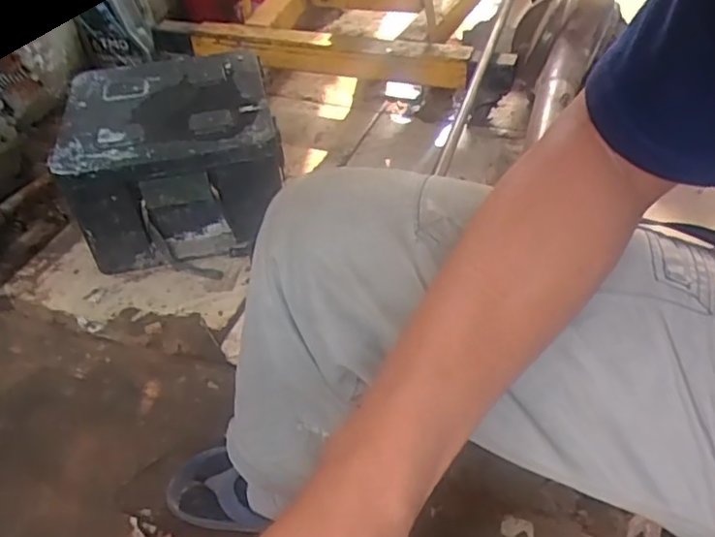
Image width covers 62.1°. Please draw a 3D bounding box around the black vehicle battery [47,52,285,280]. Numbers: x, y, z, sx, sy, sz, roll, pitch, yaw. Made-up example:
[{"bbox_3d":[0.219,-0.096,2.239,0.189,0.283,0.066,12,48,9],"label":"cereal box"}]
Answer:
[{"bbox_3d":[-0.314,-0.178,1.068,0.356,0.239,0.296,-6,44,-2],"label":"black vehicle battery"}]

